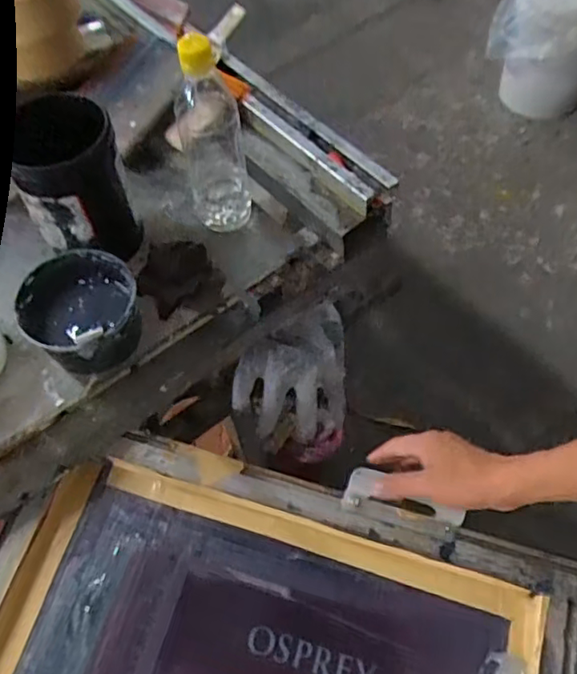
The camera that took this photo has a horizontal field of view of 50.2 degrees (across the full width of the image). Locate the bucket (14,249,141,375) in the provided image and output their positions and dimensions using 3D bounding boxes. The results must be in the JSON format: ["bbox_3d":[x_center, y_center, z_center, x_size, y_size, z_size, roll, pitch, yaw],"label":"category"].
[{"bbox_3d":[-0.200,-0.021,0.617,0.105,0.085,0.098,-2,58,3],"label":"bucket"}]

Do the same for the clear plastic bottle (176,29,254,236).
[{"bbox_3d":[-0.079,-0.203,0.629,0.066,0.216,0.053,-13,59,-4],"label":"clear plastic bottle"}]

